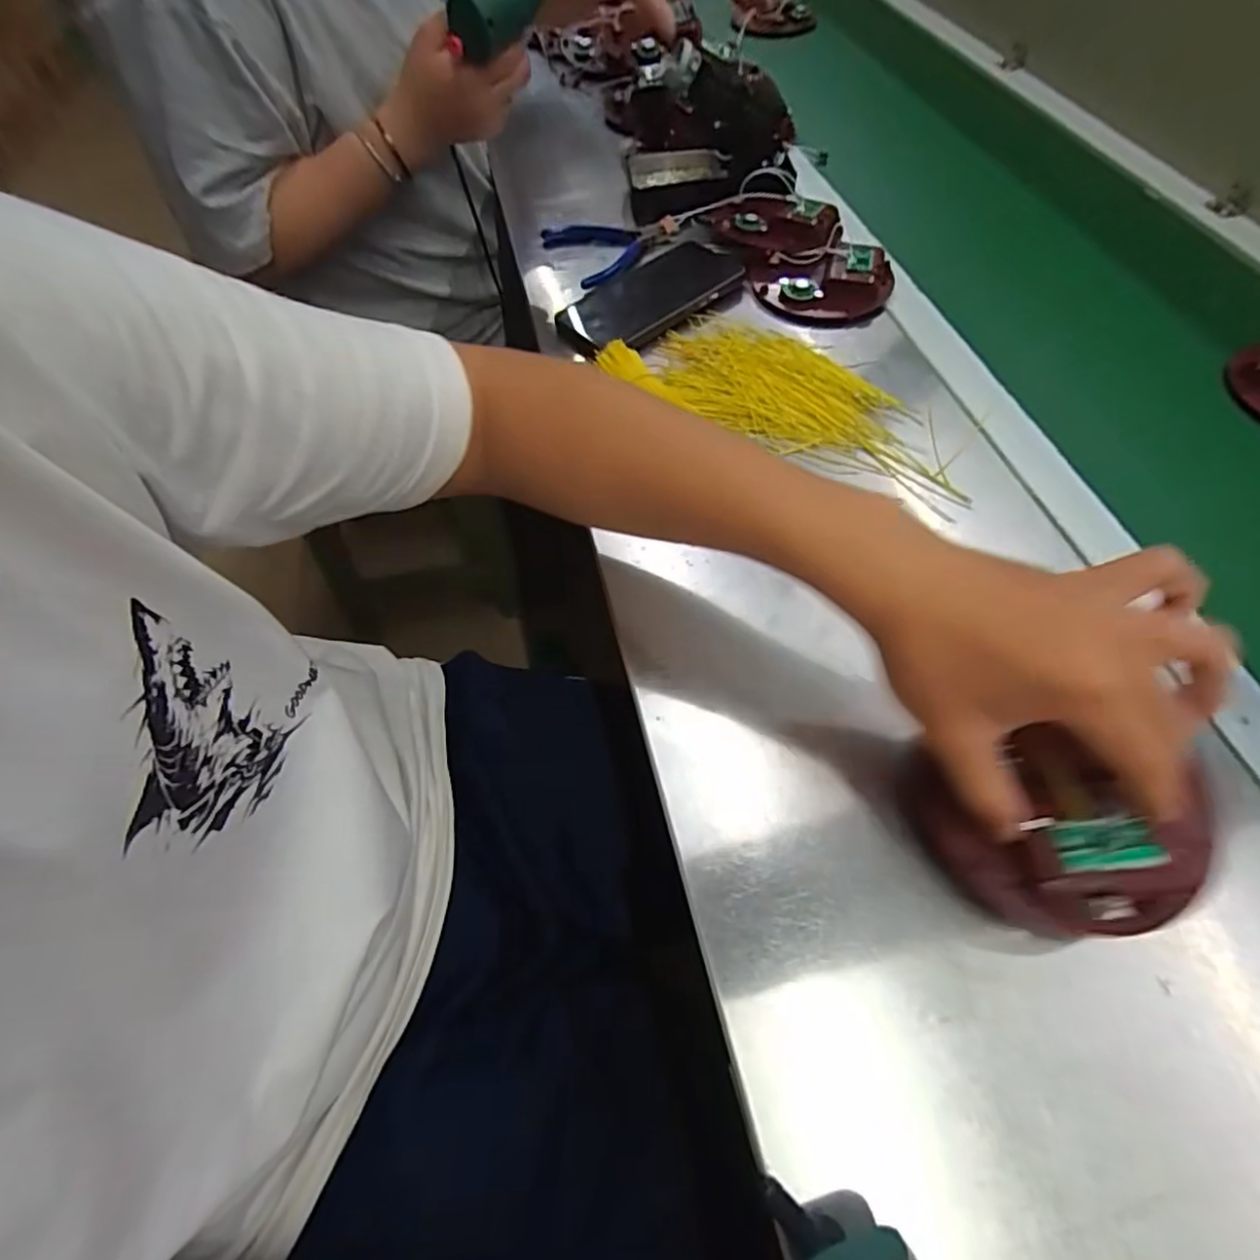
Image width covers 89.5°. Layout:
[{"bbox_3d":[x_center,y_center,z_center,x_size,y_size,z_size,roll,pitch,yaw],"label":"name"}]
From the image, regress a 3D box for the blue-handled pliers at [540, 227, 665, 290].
[{"bbox_3d":[-0.020,-0.376,0.622,0.102,0.017,0.110,-23,60,-12],"label":"blue-handled pliers"}]

